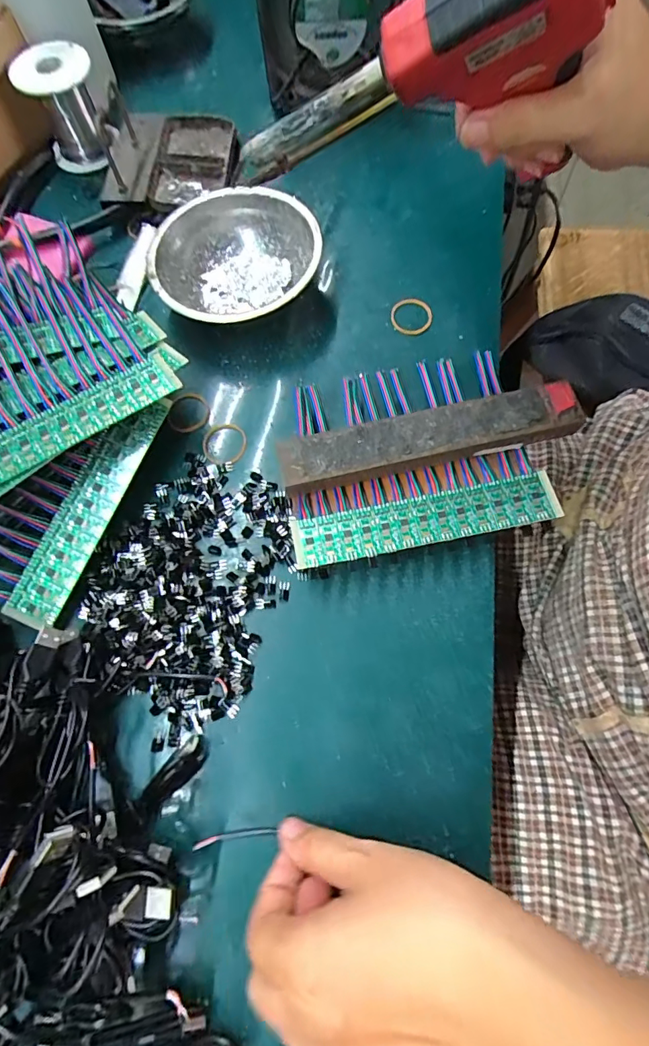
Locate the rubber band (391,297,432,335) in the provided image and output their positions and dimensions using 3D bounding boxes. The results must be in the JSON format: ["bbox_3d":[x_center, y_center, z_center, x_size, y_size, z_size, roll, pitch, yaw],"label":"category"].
[{"bbox_3d":[0.067,-0.161,0.364,0.031,0.005,0.035,2,71,3],"label":"rubber band"}]

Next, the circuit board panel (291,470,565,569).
[{"bbox_3d":[0.062,-0.003,0.292,0.163,0.004,0.033,-11,67,-1],"label":"circuit board panel"}]

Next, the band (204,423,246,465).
[{"bbox_3d":[-0.071,-0.057,0.334,0.031,0.004,0.033,-1,71,2],"label":"band"}]

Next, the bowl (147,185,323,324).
[{"bbox_3d":[-0.067,-0.196,0.362,0.121,0.041,0.124,-1,71,2],"label":"bowl"}]

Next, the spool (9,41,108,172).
[{"bbox_3d":[-0.228,-0.370,0.415,0.063,0.061,0.059,-36,73,-10],"label":"spool"}]

